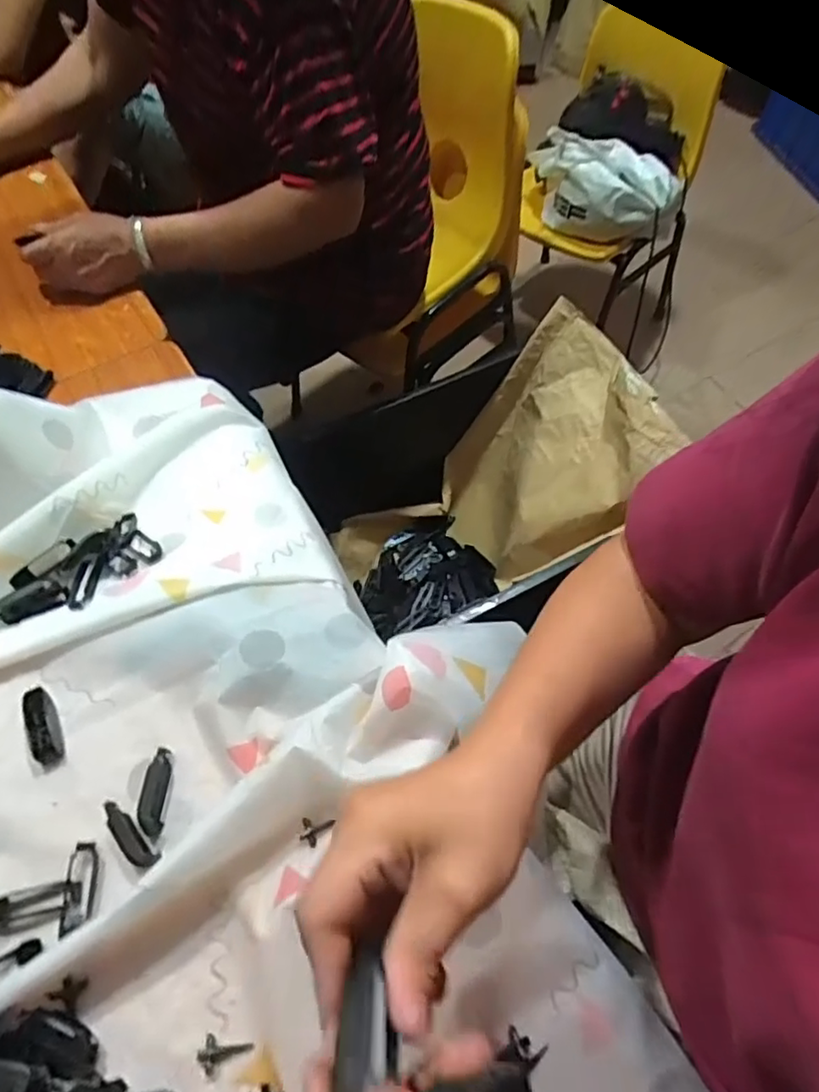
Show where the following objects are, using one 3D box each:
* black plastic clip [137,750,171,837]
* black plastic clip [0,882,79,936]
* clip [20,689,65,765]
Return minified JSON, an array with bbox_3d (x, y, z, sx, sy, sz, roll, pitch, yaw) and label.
[{"bbox_3d":[-0.177,0.170,0.430,0.015,0.013,0.056,-4,58,-1],"label":"black plastic clip"},{"bbox_3d":[-0.243,0.233,0.398,0.053,0.006,0.023,-15,58,-7],"label":"black plastic clip"},{"bbox_3d":[-0.269,0.131,0.452,0.021,0.009,0.058,-27,60,-14],"label":"clip"}]

